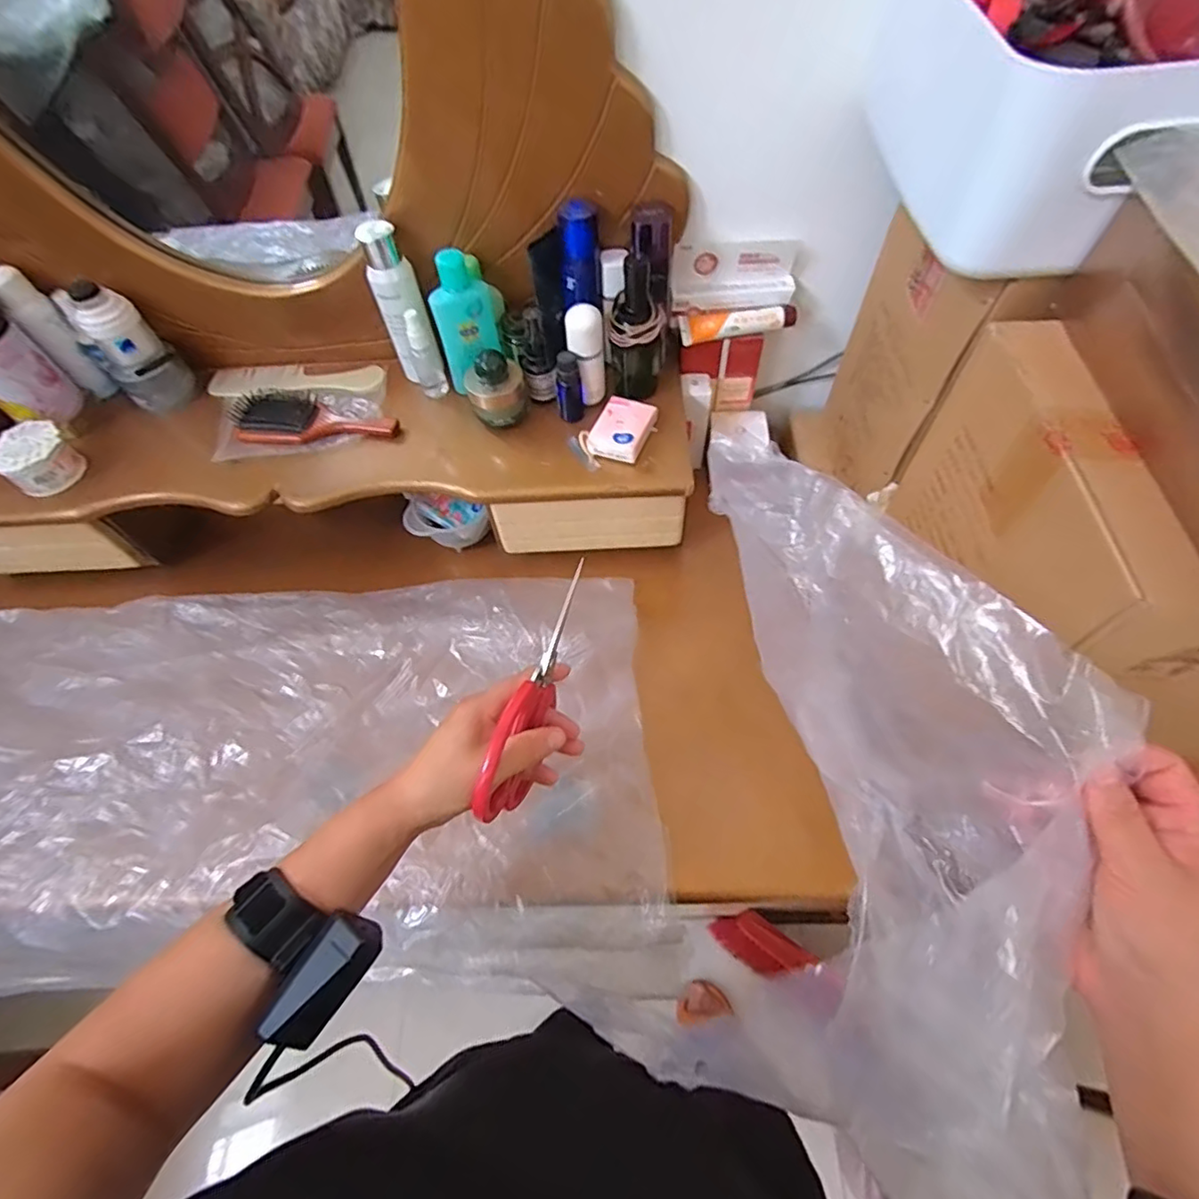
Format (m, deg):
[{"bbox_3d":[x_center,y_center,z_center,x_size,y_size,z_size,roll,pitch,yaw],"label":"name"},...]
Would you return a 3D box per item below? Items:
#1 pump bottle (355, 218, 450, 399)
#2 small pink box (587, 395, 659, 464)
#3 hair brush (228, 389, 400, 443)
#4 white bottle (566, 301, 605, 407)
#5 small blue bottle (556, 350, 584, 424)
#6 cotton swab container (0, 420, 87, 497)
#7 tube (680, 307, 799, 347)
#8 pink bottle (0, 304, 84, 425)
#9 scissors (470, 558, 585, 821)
[{"bbox_3d":[-0.213,-0.311,0.656,0.047,0.171,0.058,-21,60,-9],"label":"pump bottle"},{"bbox_3d":[0.026,-0.186,0.651,0.058,0.024,0.077,17,61,14],"label":"small pink box"},{"bbox_3d":[-0.327,-0.213,0.690,0.190,0.029,0.064,-1,59,3],"label":"hair brush"},{"bbox_3d":[-0.014,-0.262,0.646,0.033,0.100,0.035,-4,59,1],"label":"white bottle"},{"bbox_3d":[-0.033,-0.232,0.652,0.025,0.076,0.021,-4,59,1],"label":"small blue bottle"},{"bbox_3d":[-0.613,-0.152,0.657,0.069,0.057,0.063,-37,63,-18],"label":"cotton swab container"},{"bbox_3d":[0.158,-0.318,0.682,0.130,0.024,0.028,-5,59,1],"label":"tube"},{"bbox_3d":[-0.638,-0.255,0.642,0.066,0.142,0.076,27,64,18],"label":"pink bottle"},{"bbox_3d":[-0.045,0.064,0.438,0.011,0.077,0.193,16,86,13],"label":"scissors"}]

